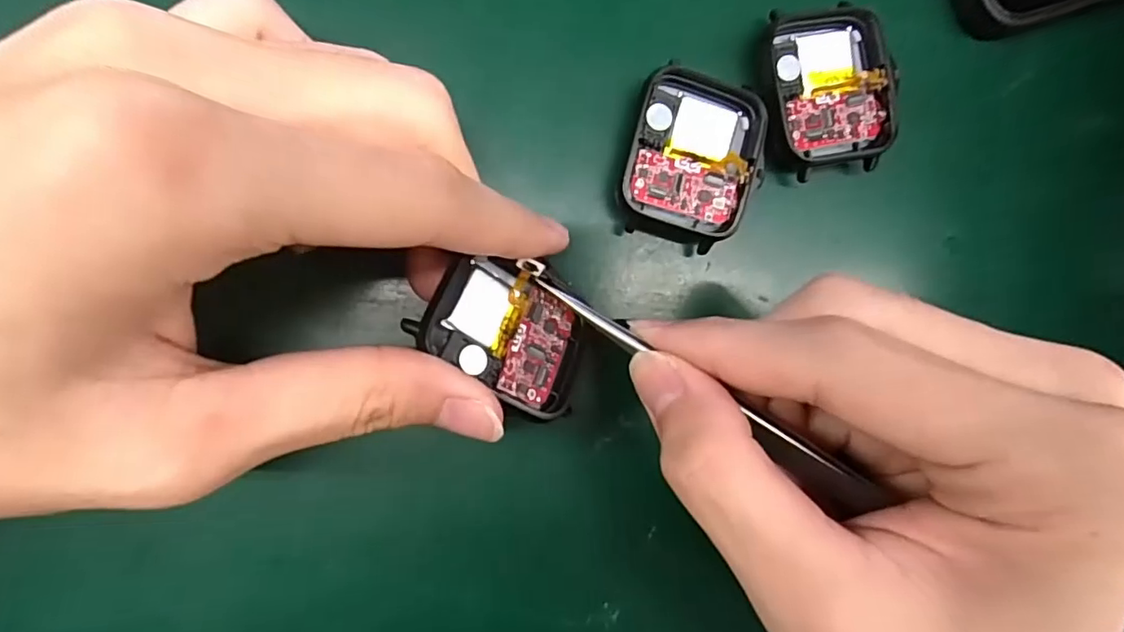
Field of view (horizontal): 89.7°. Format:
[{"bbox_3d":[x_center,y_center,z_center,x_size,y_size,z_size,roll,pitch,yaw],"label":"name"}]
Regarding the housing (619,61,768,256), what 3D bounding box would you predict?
[{"bbox_3d":[0.037,-0.043,0.159,0.036,0.010,0.046,11,87,-10],"label":"housing"}]

